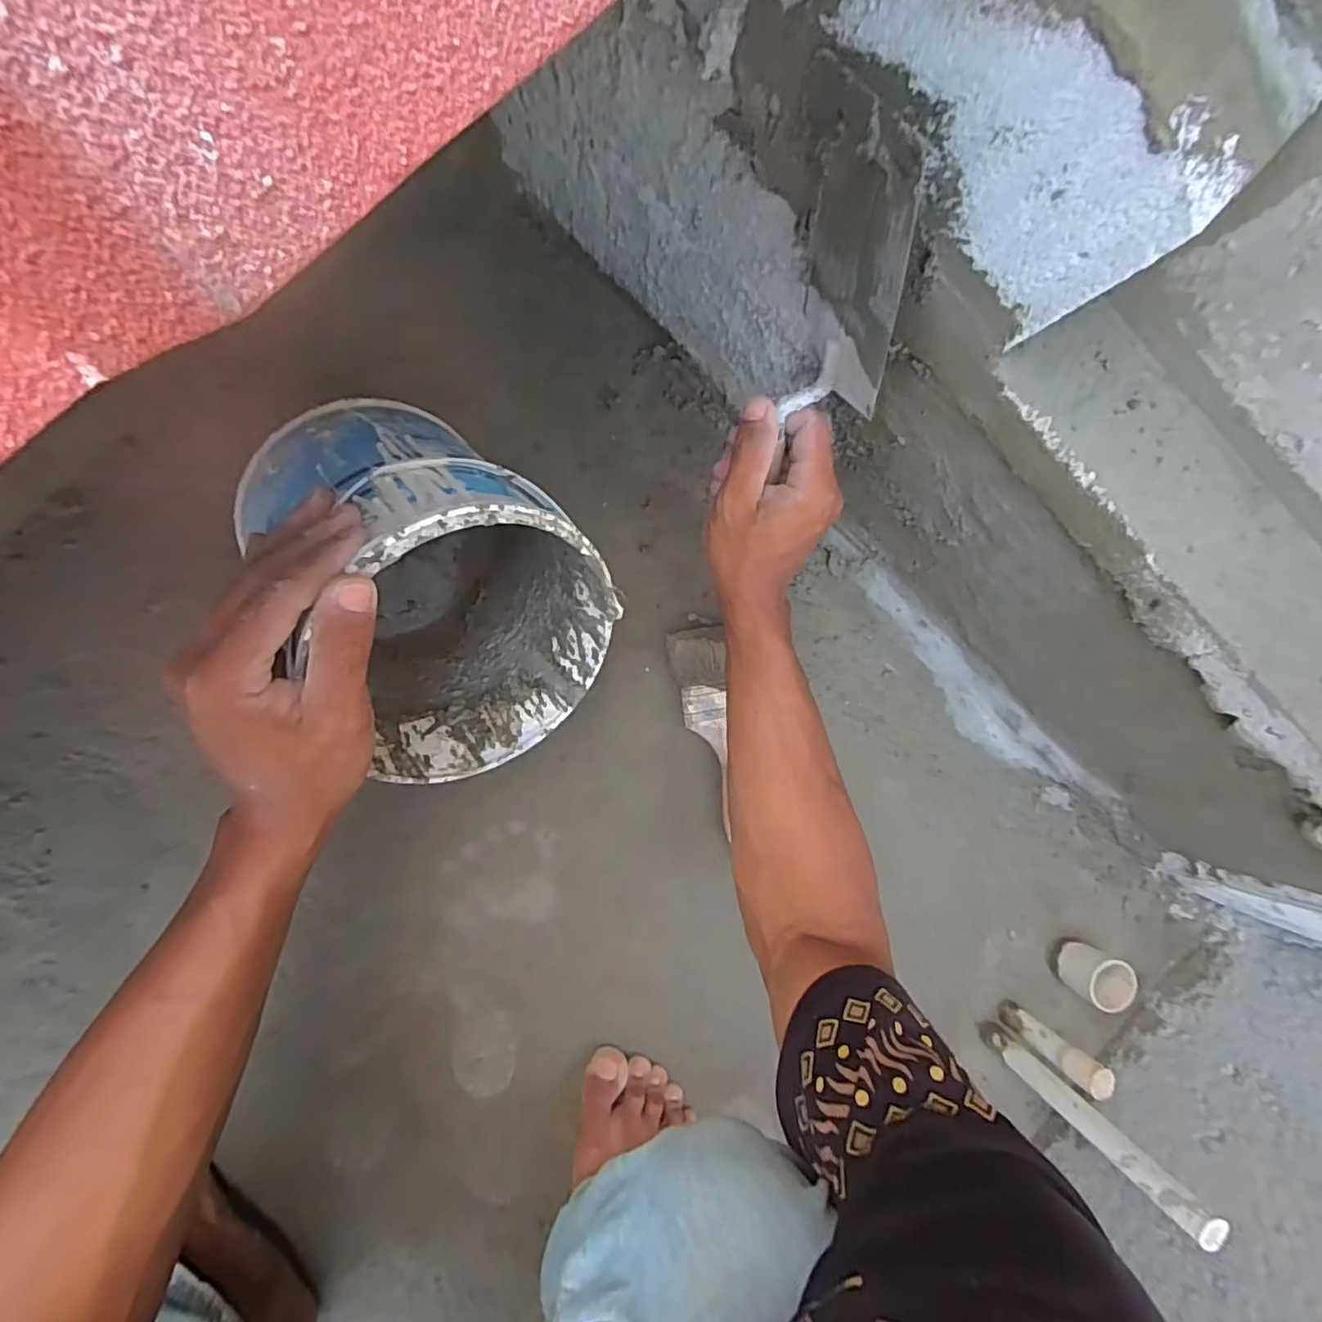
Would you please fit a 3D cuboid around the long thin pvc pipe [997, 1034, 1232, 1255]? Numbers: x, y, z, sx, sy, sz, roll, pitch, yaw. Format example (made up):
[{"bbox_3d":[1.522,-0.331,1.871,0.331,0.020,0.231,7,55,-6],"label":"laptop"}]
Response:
[{"bbox_3d":[0.342,0.371,0.517,0.029,0.216,0.022,43,85,-7],"label":"long thin pvc pipe"}]

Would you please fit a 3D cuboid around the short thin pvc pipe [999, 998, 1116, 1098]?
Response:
[{"bbox_3d":[0.351,0.345,0.572,0.026,0.116,0.024,38,86,-8],"label":"short thin pvc pipe"}]

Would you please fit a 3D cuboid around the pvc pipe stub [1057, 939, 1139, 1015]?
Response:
[{"bbox_3d":[0.407,0.296,0.599,0.047,0.064,0.046,0,91,-9],"label":"pvc pipe stub"}]

